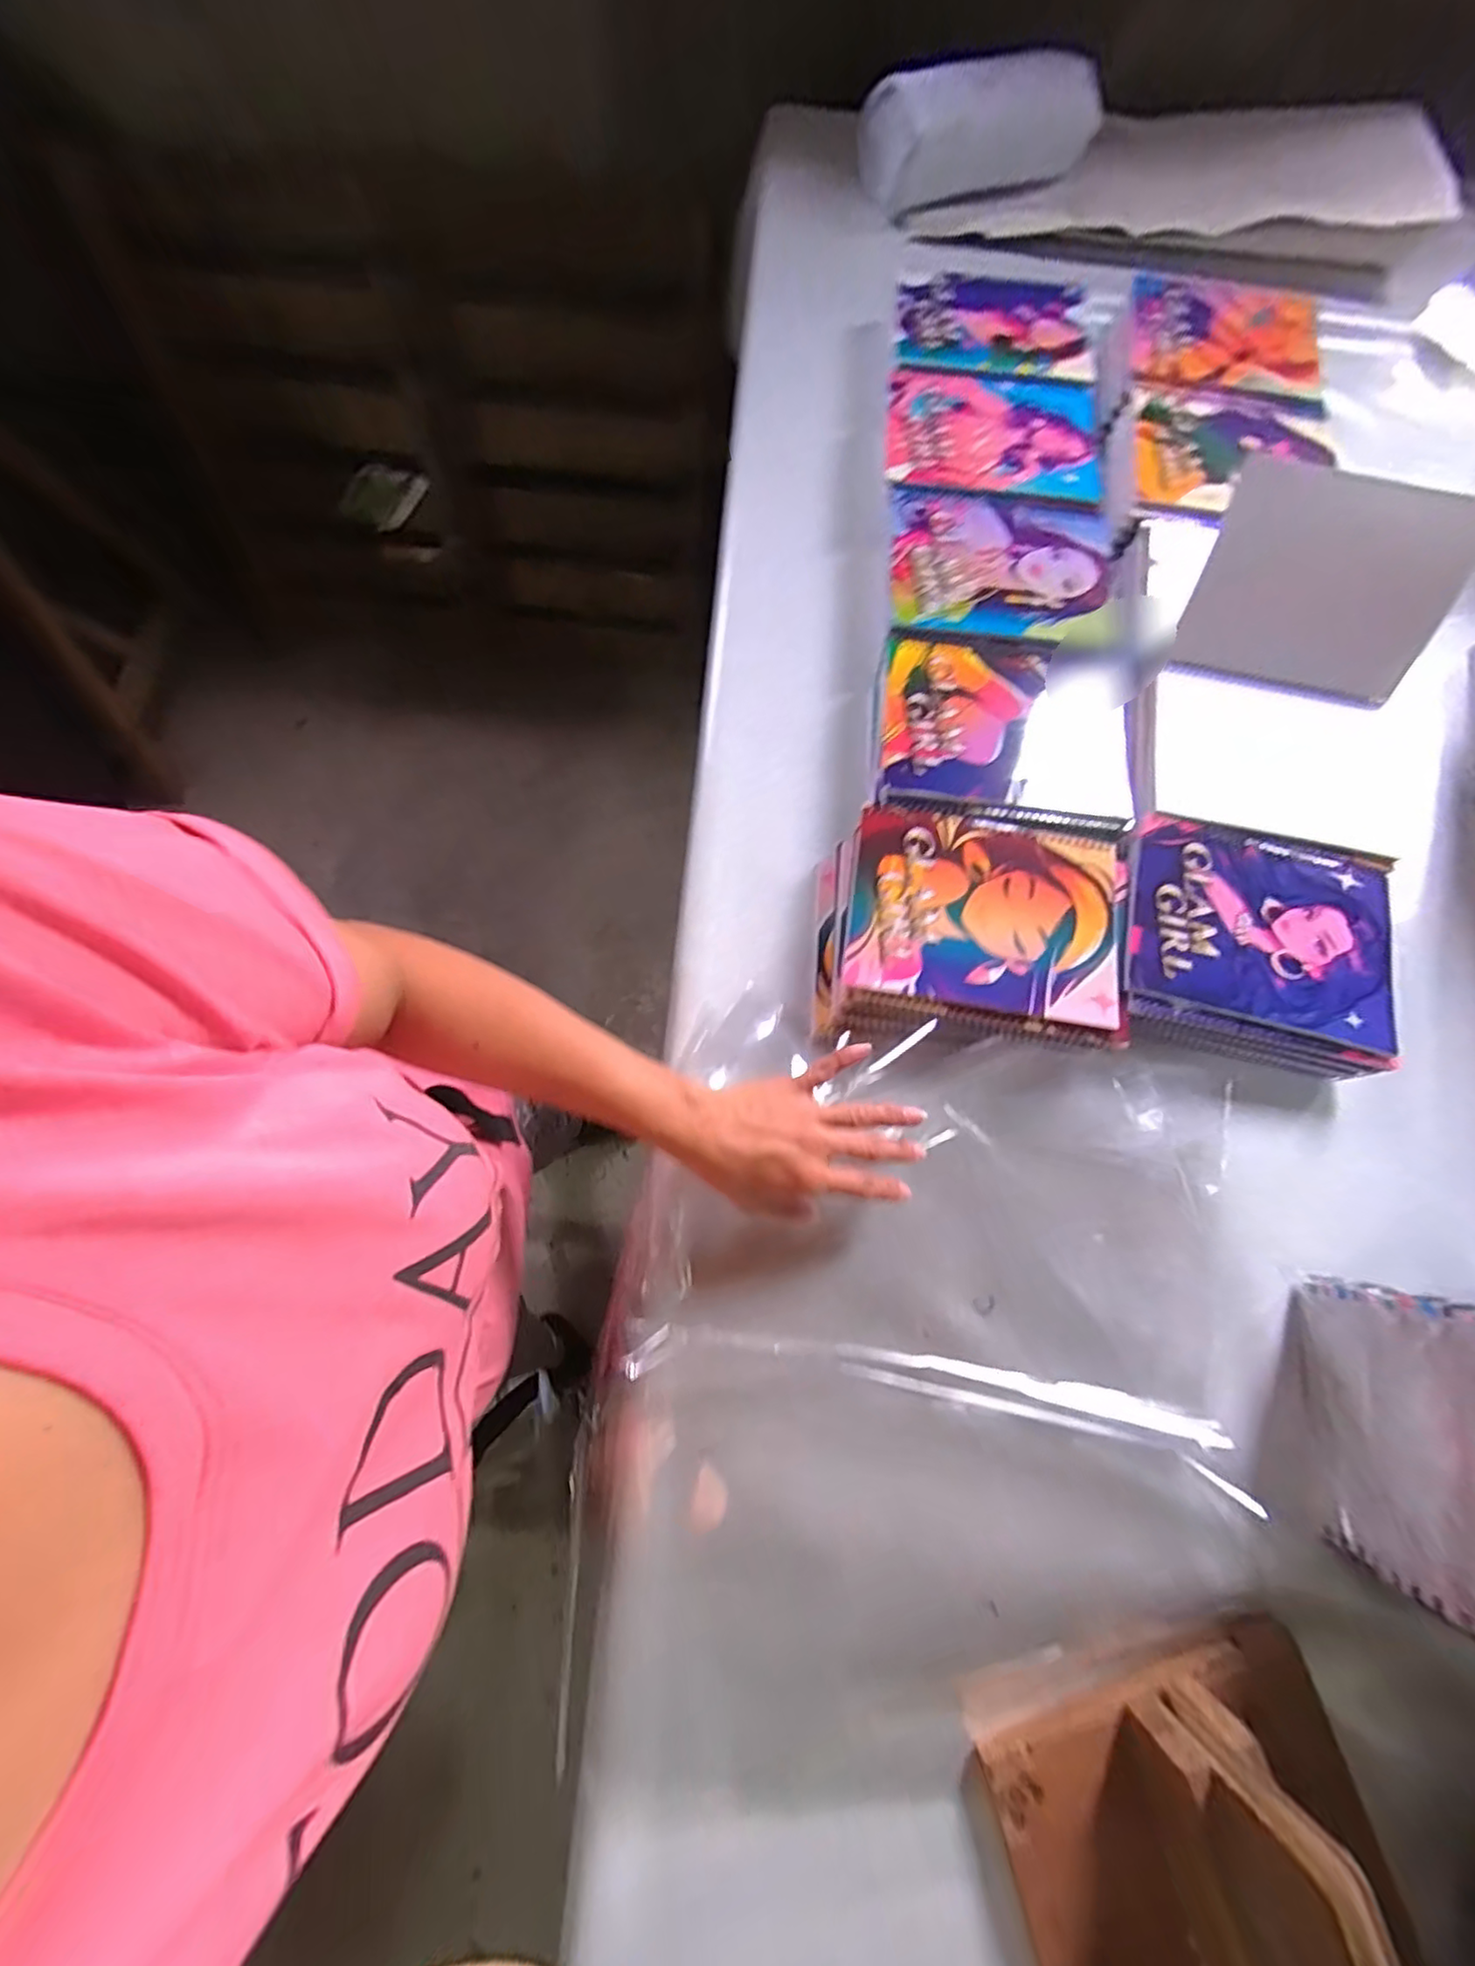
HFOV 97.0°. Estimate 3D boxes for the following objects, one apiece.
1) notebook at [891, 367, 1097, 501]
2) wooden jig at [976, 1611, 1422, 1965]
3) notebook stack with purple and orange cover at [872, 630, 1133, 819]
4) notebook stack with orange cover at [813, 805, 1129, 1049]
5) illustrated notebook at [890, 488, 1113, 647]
[{"bbox_3d":[0.246,-0.525,0.620,0.203,0.007,0.158,5,75,0],"label":"notebook"},{"bbox_3d":[0.255,0.488,0.305,0.193,0.127,0.218,-13,76,-5],"label":"wooden jig"},{"bbox_3d":[0.223,-0.212,0.549,0.215,0.035,0.159,4,73,-1],"label":"notebook stack with purple and orange cover"},{"bbox_3d":[0.177,-0.043,0.500,0.224,0.045,0.171,3,73,-1],"label":"notebook stack with orange cover"},{"bbox_3d":[0.237,-0.368,0.579,0.200,0.013,0.155,5,75,0],"label":"illustrated notebook"}]

